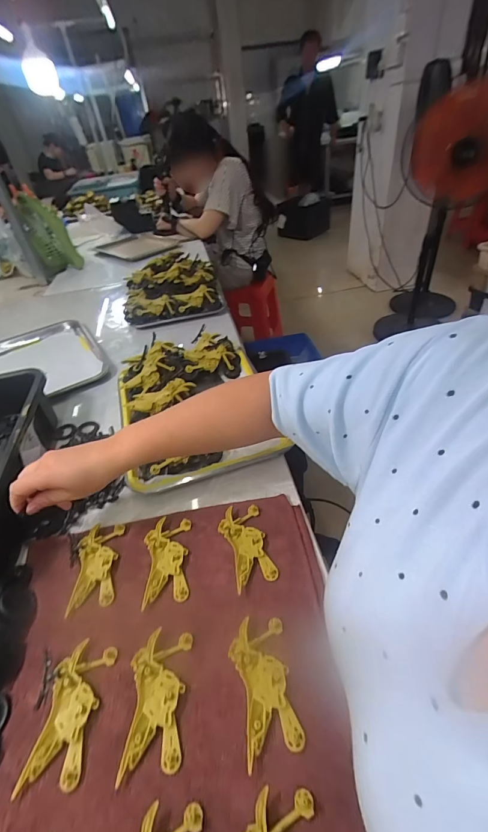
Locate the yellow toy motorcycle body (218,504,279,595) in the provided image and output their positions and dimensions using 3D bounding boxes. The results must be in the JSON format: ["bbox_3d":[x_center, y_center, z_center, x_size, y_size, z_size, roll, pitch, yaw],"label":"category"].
[{"bbox_3d":[0.002,0.152,0.422,0.052,0.008,0.100,-13,41,-6],"label":"yellow toy motorcycle body"}]

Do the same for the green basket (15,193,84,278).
[{"bbox_3d":[-0.706,-0.644,1.281,0.152,0.240,0.088,-9,41,-2],"label":"green basket"}]

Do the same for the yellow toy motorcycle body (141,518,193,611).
[{"bbox_3d":[-0.091,0.167,0.419,0.051,0.007,0.101,-7,41,0],"label":"yellow toy motorcycle body"}]

